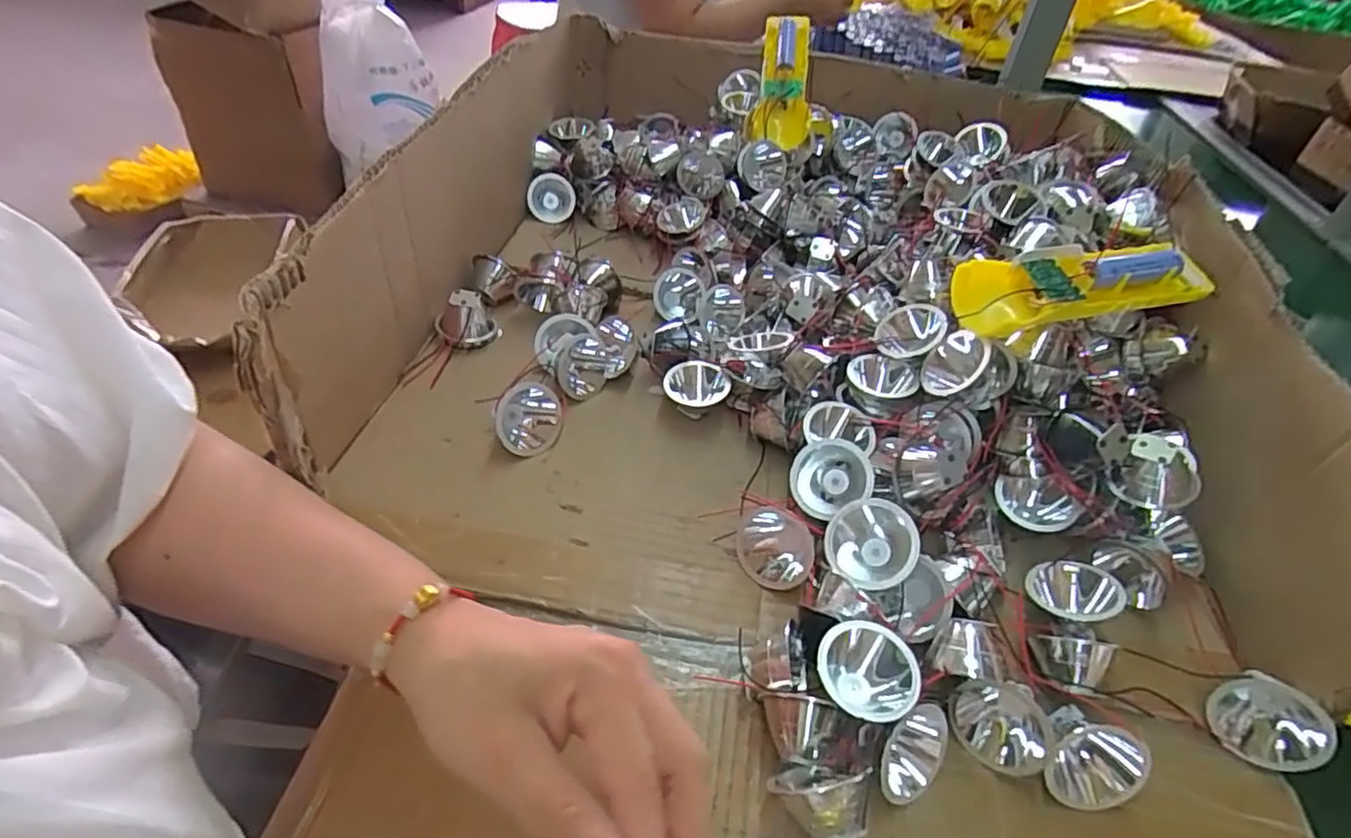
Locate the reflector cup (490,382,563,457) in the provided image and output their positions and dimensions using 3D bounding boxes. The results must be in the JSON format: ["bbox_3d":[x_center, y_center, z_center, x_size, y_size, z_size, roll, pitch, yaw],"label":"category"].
[{"bbox_3d":[-0.093,0.000,0.431,0.044,0.026,0.044,0,94,1],"label":"reflector cup"}]

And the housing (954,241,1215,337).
[{"bbox_3d":[0.243,-0.080,0.406,0.153,0.035,0.045,-7,43,-14],"label":"housing"}]

